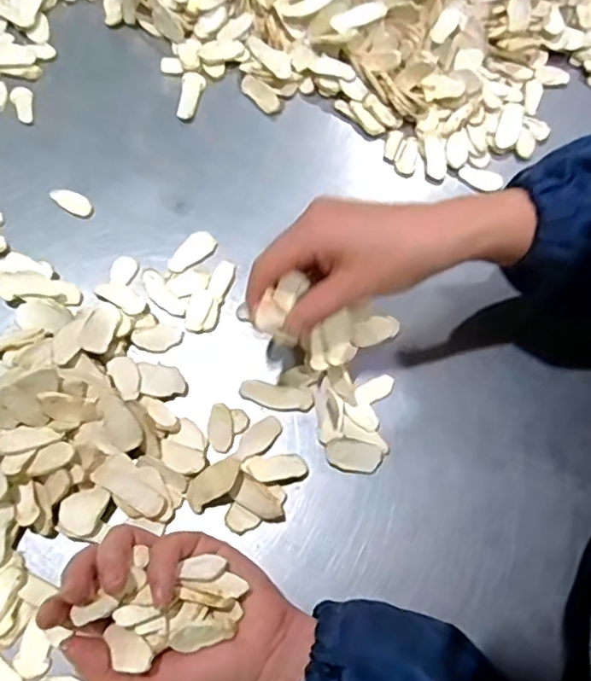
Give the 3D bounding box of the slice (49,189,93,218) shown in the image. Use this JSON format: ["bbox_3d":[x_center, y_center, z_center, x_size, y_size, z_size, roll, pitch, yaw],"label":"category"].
[{"bbox_3d":[-0.172,-0.107,0.458,0.034,0.004,0.016,31,68,11],"label":"slice"}]

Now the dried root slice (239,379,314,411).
[{"bbox_3d":[-0.013,0.038,0.406,0.050,0.004,0.016,11,66,3],"label":"dried root slice"}]

